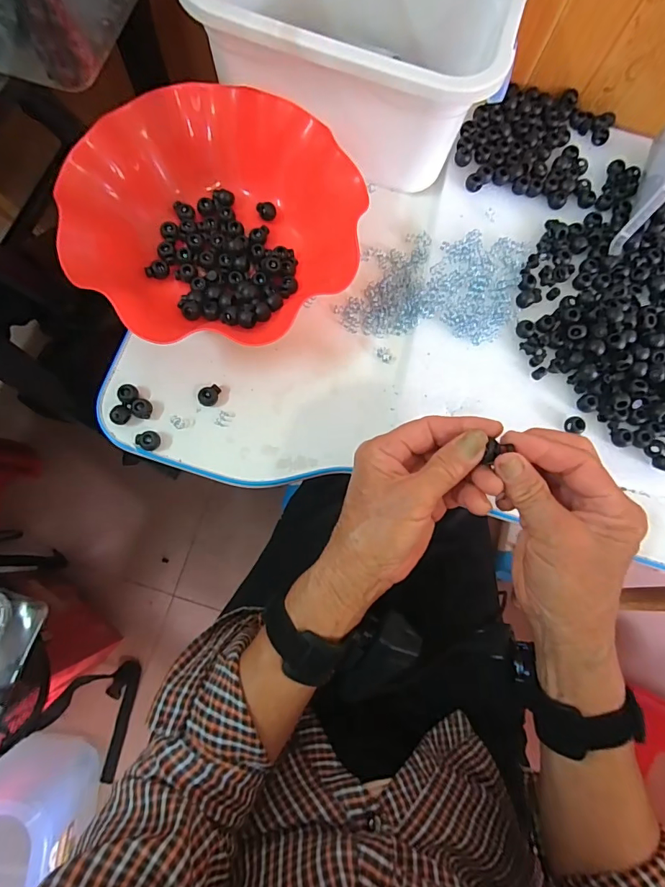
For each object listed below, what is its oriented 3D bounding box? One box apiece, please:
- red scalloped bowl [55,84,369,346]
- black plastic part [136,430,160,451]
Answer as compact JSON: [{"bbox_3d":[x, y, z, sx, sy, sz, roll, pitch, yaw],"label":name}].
[{"bbox_3d":[-0.095,-0.182,0.359,0.213,0.057,0.198,1,77,-5],"label":"red scalloped bowl"},{"bbox_3d":[-0.145,-0.002,0.348,0.016,0.011,0.015,1,77,-5],"label":"black plastic part"}]

